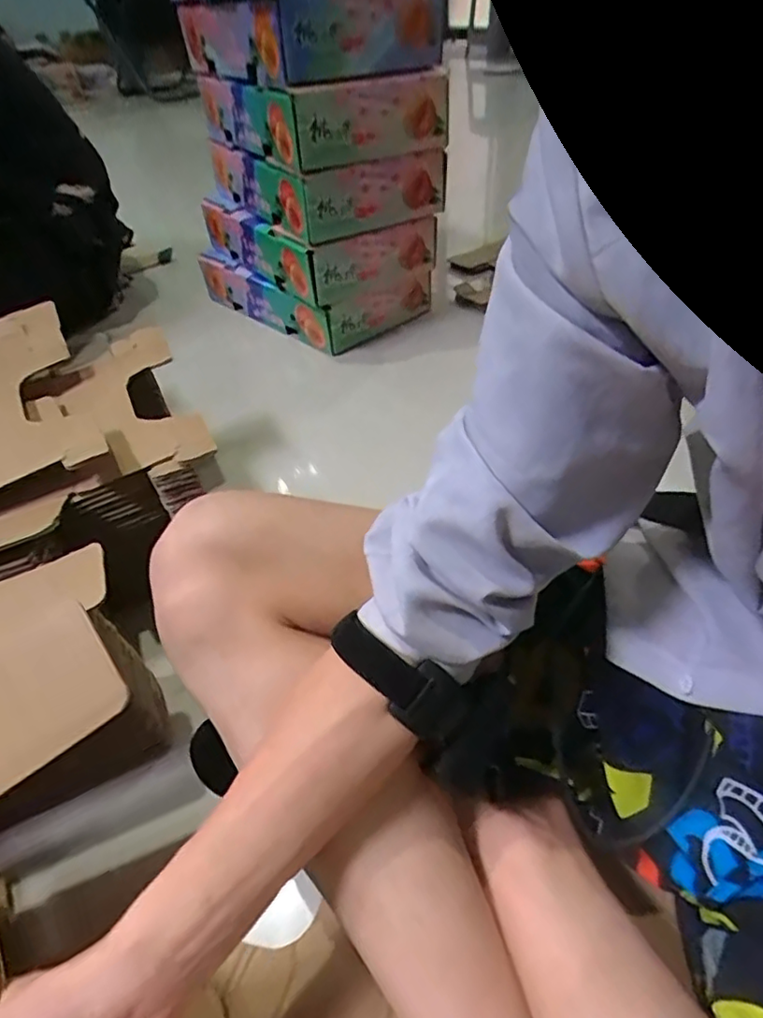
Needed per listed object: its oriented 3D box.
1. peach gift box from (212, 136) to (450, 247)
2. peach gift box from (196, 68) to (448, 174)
[{"bbox_3d":[-0.103,-0.580,1.050,0.251,0.098,0.433,-24,45,-20],"label":"peach gift box"},{"bbox_3d":[-0.104,-0.660,0.986,0.247,0.096,0.456,-24,45,-20],"label":"peach gift box"}]

